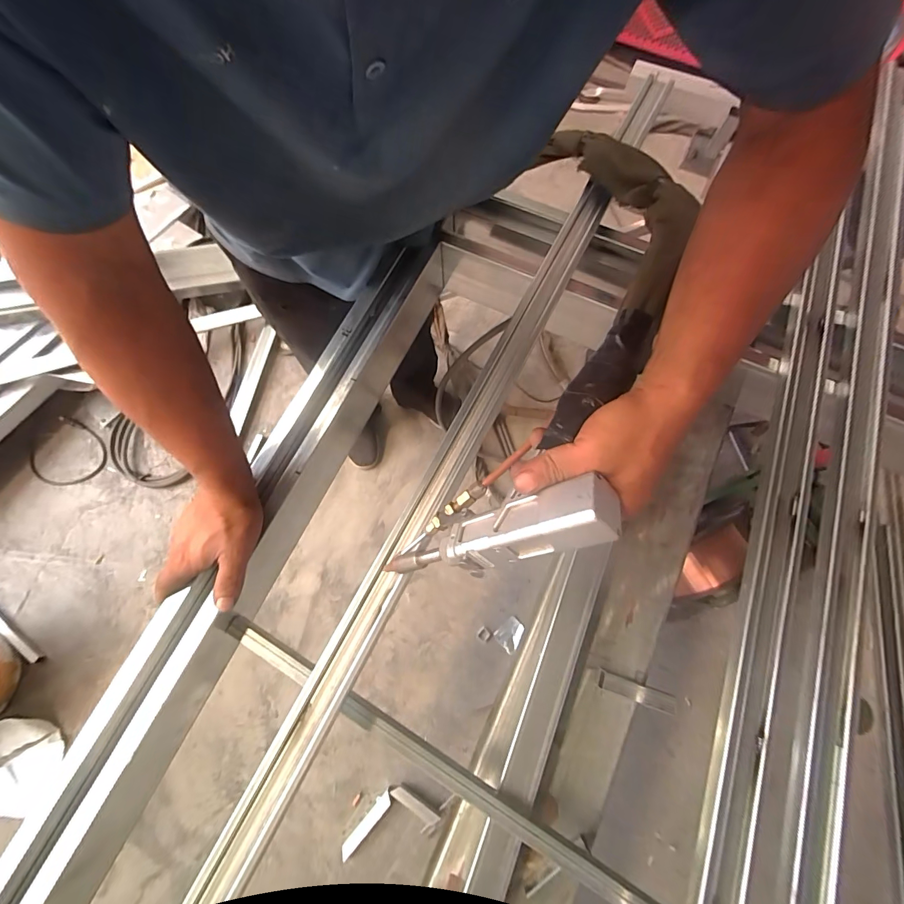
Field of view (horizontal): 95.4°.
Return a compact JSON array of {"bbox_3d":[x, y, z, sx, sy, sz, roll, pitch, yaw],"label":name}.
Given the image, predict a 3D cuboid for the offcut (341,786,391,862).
[{"bbox_3d":[-0.215,0.942,1.042,0.035,0.011,0.167,36,75,23],"label":"offcut"}]

